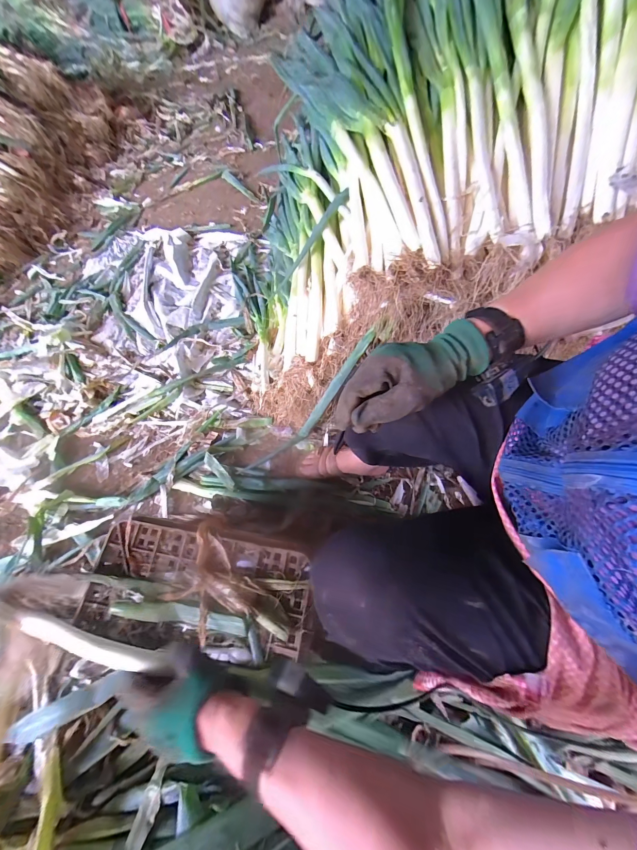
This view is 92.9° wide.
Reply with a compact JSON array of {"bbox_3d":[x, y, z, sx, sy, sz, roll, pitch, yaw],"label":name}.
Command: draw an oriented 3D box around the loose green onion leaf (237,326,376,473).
[{"bbox_3d":[-0.024,-0.040,0.776,0.502,0.133,0.031,-49,63,29],"label":"loose green onion leaf"}]

